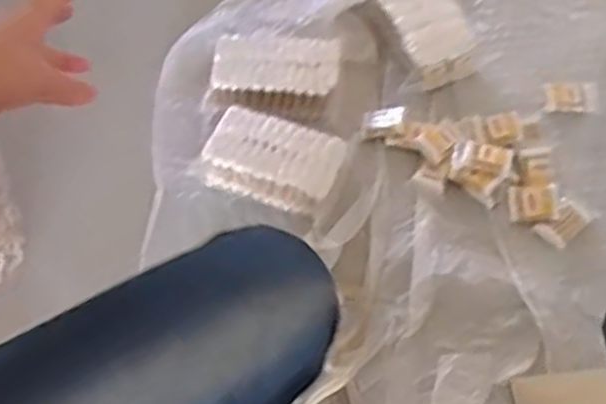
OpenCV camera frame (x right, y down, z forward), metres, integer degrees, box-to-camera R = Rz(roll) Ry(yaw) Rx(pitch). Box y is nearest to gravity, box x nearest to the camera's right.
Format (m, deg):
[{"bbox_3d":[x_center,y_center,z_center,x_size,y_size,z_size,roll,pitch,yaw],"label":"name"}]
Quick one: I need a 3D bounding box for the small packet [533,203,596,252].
[{"bbox_3d":[0.400,0.033,1.172,0.086,0.011,0.049,-35,66,-16],"label":"small packet"}]

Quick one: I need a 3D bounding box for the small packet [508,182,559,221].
[{"bbox_3d":[0.354,0.002,1.182,0.072,0.020,0.053,0,61,1],"label":"small packet"}]

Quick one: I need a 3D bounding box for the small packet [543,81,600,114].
[{"bbox_3d":[0.447,-0.175,1.275,0.087,0.007,0.058,1,61,2],"label":"small packet"}]

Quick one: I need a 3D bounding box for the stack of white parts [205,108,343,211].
[{"bbox_3d":[-0.043,-0.065,1.201,0.207,0.072,0.115,16,63,10],"label":"stack of white parts"}]

